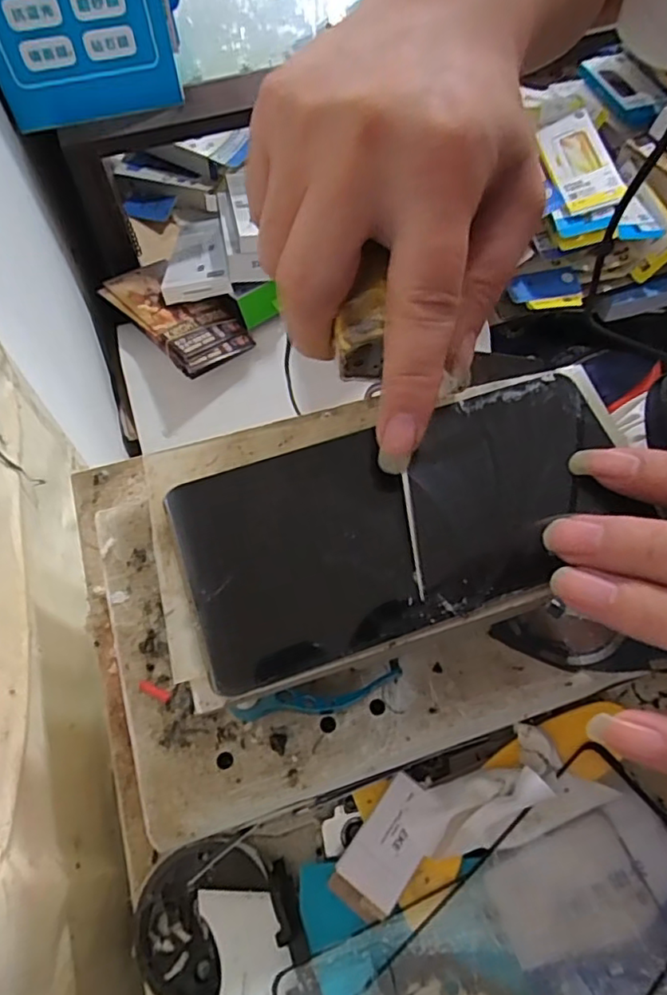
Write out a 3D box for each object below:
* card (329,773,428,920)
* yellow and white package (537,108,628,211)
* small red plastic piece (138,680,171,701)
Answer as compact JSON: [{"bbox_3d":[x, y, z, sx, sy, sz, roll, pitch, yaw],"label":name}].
[{"bbox_3d":[0.023,0.146,0.245,0.028,0.009,0.052,36,68,17],"label":"card"},{"bbox_3d":[0.393,-0.538,0.938,0.090,0.013,0.160,-21,81,9],"label":"yellow and white package"},{"bbox_3d":[-0.068,0.072,0.219,0.013,0.004,0.004,21,64,11],"label":"small red plastic piece"}]

